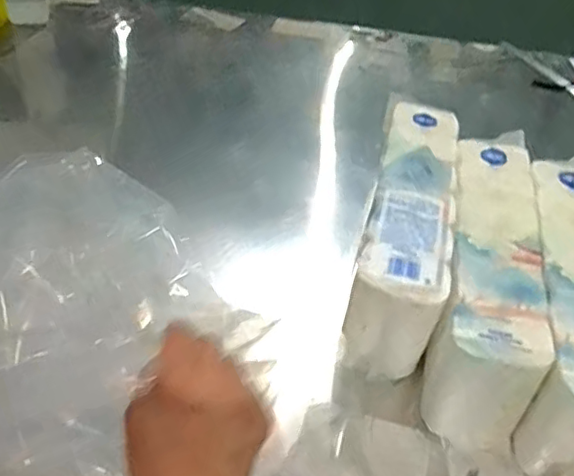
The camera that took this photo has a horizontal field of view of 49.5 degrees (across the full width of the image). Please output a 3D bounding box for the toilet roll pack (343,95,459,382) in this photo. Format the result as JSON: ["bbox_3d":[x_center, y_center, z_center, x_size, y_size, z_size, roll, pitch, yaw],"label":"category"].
[{"bbox_3d":[0.150,-0.012,0.776,0.091,0.133,0.382,13,42,7],"label":"toilet roll pack"}]

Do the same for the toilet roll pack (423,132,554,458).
[{"bbox_3d":[0.231,0.036,0.738,0.094,0.133,0.433,12,42,6],"label":"toilet roll pack"}]

